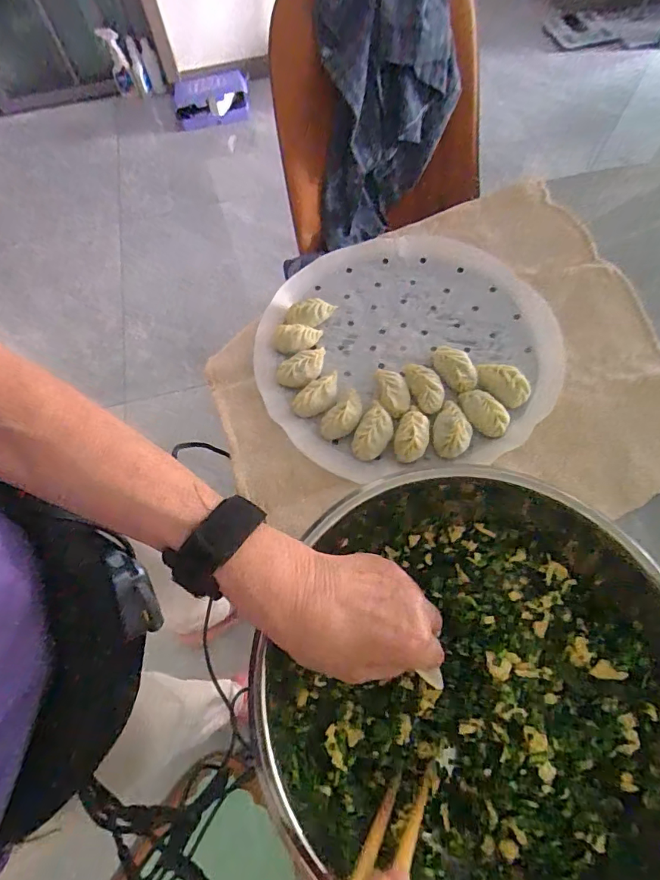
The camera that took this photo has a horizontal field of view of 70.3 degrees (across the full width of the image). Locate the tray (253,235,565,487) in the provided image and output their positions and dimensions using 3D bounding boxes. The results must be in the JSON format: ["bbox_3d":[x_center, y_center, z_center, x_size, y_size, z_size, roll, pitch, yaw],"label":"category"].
[{"bbox_3d":[0.073,-0.100,0.455,0.282,0.021,0.278,-1,64,3],"label":"tray"}]

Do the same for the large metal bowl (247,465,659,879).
[{"bbox_3d":[0.086,0.146,0.304,0.228,0.082,0.241,-1,64,3],"label":"large metal bowl"}]

